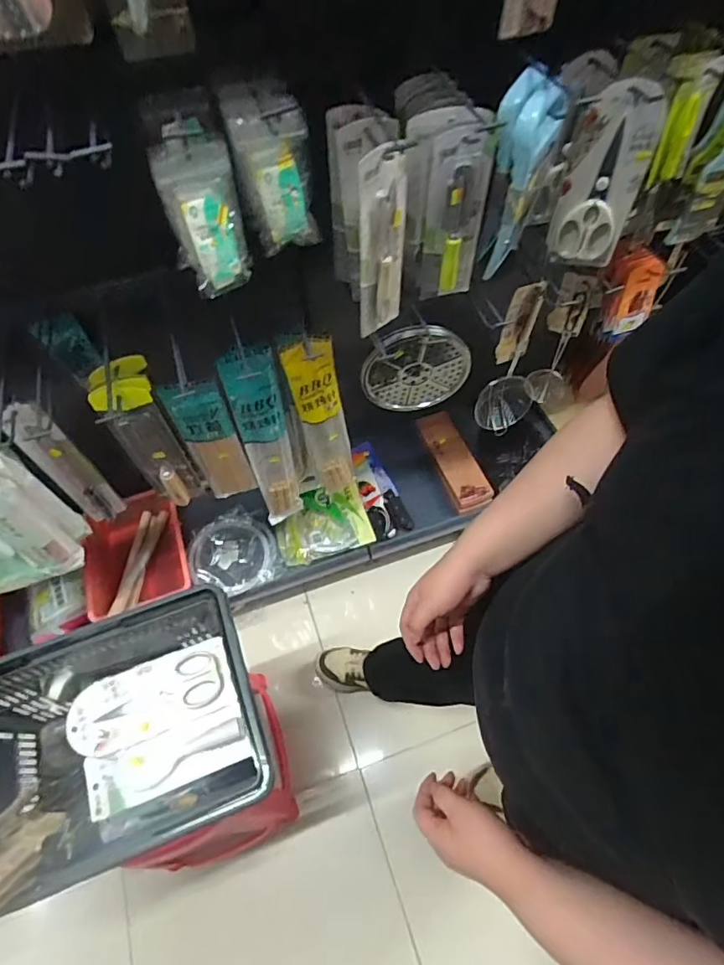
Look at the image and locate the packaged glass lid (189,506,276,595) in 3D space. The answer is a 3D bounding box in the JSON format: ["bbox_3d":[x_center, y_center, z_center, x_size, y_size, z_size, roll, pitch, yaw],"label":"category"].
[{"bbox_3d":[-0.353,0.194,1.394,0.216,0.034,0.218,-1,60,1],"label":"packaged glass lid"}]

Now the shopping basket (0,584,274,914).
[{"bbox_3d":[-0.379,0.405,0.801,0.438,0.235,0.311,-19,61,-9],"label":"shopping basket"}]

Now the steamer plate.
[{"bbox_3d":[0.104,-0.215,0.993,0.203,0.200,0.034,-13,60,-6],"label":"steamer plate"}]

